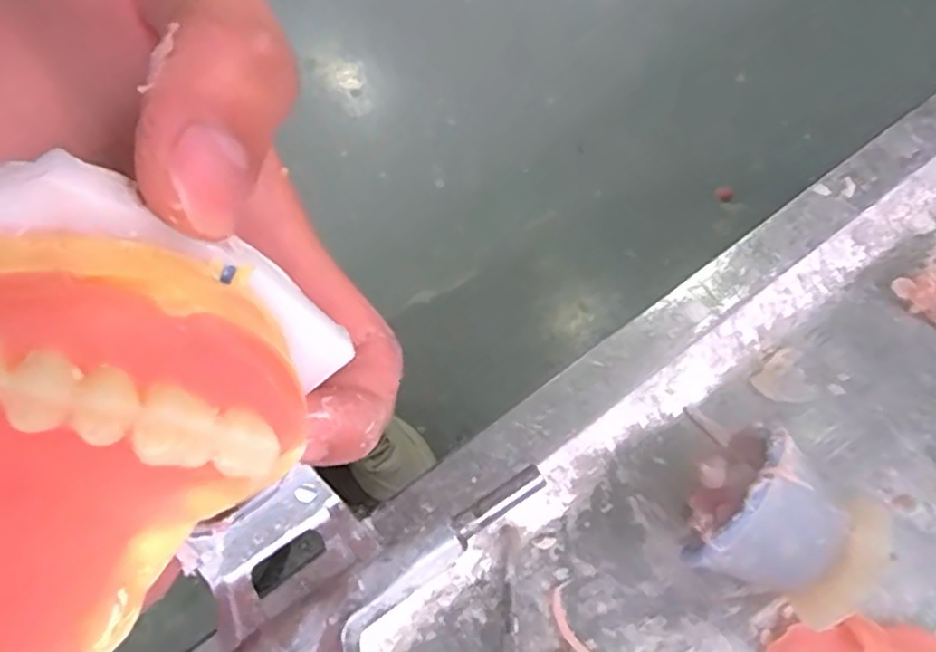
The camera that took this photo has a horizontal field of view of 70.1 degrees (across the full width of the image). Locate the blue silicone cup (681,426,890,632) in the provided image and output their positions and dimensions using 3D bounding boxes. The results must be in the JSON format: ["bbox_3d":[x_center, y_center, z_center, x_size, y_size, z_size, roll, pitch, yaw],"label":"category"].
[{"bbox_3d":[0.082,0.055,0.180,0.046,0.044,0.035,23,67,13],"label":"blue silicone cup"}]

